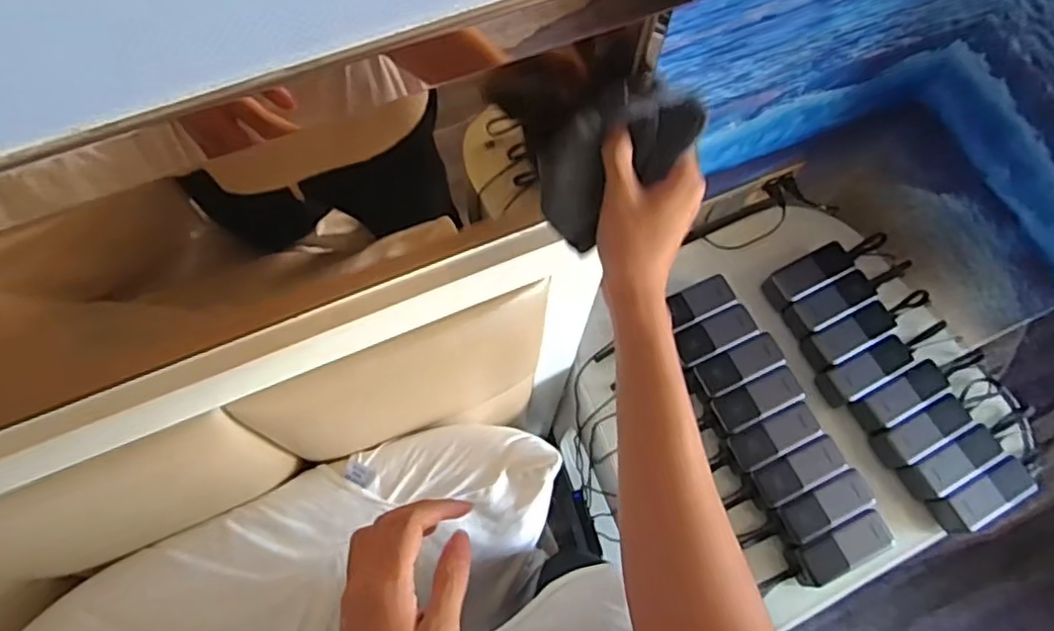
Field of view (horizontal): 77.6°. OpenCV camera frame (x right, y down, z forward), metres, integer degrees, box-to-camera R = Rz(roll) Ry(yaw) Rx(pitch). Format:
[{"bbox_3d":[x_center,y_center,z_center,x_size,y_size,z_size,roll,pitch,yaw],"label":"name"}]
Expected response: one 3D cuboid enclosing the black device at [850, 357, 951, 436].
[{"bbox_3d":[0.562,0.121,0.987,0.144,0.055,0.054,-27,73,-12],"label":"black device"}]

